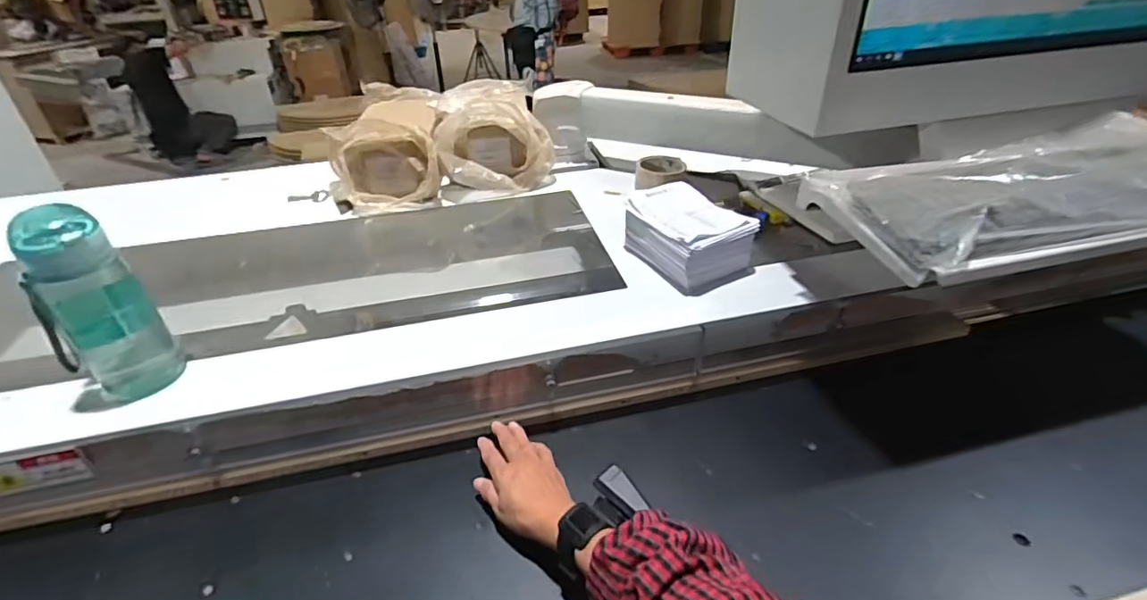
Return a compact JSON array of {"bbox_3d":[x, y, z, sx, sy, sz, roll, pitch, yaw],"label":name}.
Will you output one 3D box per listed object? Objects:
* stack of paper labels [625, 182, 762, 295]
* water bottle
[{"bbox_3d":[0.155,-0.089,0.754,0.105,0.078,0.158,-18,38,-22],"label":"stack of paper labels"},{"bbox_3d":[-0.500,0.003,0.569,0.095,0.198,0.087,25,43,33],"label":"water bottle"}]

